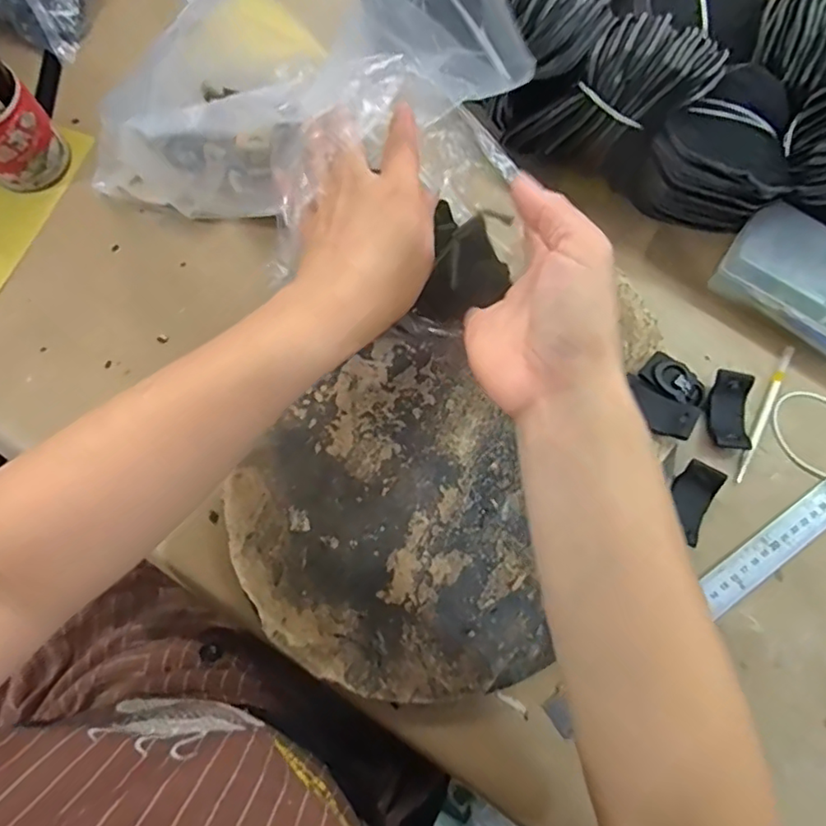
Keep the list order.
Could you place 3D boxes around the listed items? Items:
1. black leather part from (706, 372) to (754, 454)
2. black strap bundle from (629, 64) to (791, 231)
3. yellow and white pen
[{"bbox_3d":[0.236,-0.001,0.421,0.030,0.016,0.056,5,72,-1],"label":"black leather part"},{"bbox_3d":[0.235,-0.196,0.442,0.110,0.091,0.111,19,73,4],"label":"black strap bundle"},{"bbox_3d":[0.267,0.000,0.430,0.007,0.009,0.118,28,73,7],"label":"yellow and white pen"}]

